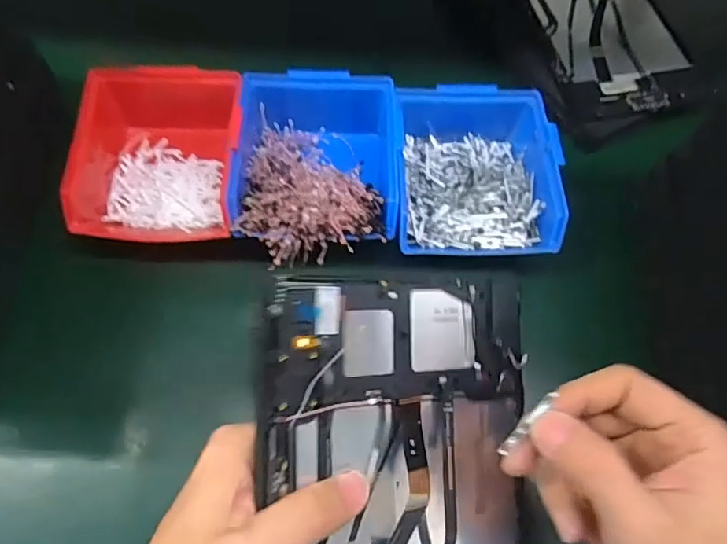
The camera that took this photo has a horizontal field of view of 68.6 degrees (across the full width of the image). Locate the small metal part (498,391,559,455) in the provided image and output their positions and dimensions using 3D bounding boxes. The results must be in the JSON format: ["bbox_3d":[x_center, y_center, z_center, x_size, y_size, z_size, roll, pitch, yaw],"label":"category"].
[{"bbox_3d":[0.073,0.068,0.237,0.005,0.005,0.036,39,103,15],"label":"small metal part"}]

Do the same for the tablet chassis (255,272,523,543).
[{"bbox_3d":[0.023,0.120,0.263,0.150,0.016,0.234,0,87,-28],"label":"tablet chassis"}]

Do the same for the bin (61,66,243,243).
[{"bbox_3d":[-0.166,-0.091,0.430,0.117,0.069,0.143,0,63,-4],"label":"bin"}]

